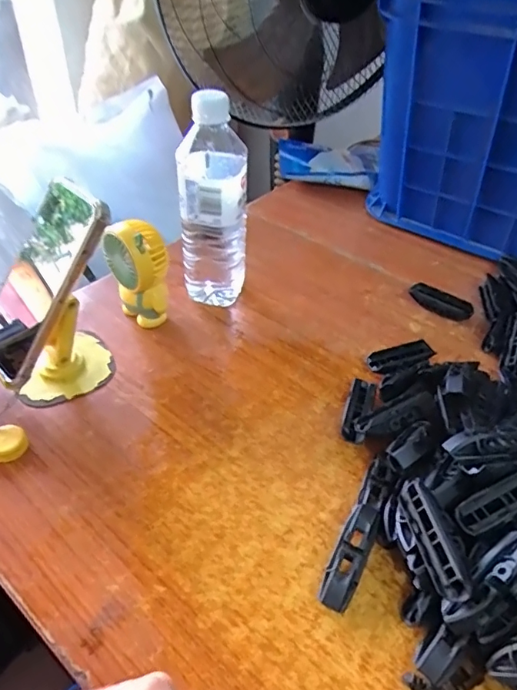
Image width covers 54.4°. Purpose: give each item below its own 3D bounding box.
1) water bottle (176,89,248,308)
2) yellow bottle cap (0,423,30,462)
[{"bbox_3d":[-0.047,-0.142,0.515,0.070,0.205,0.068,0,42,-3],"label":"water bottle"},{"bbox_3d":[-0.204,0.080,0.408,0.030,0.014,0.029,-29,50,-30],"label":"yellow bottle cap"}]

